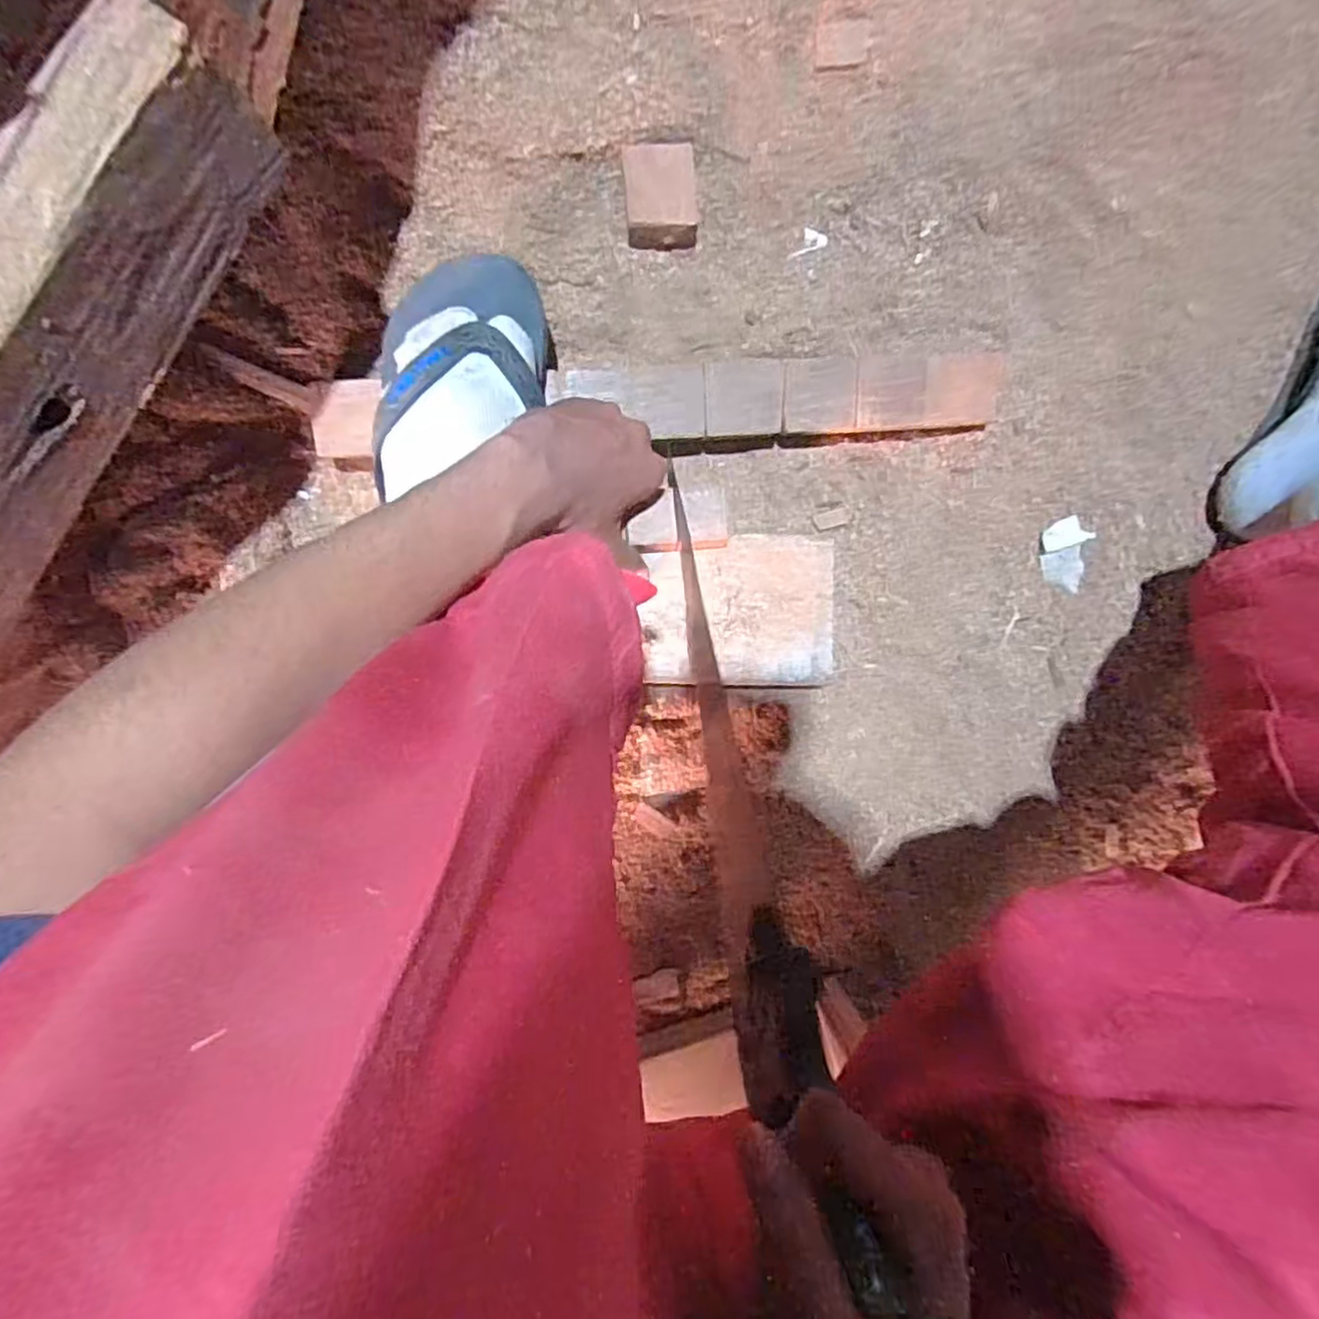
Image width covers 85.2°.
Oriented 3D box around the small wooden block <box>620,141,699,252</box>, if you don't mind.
[{"bbox_3d":[0.000,-0.333,0.517,0.050,0.026,0.060,-7,98,-3],"label":"small wooden block"}]

